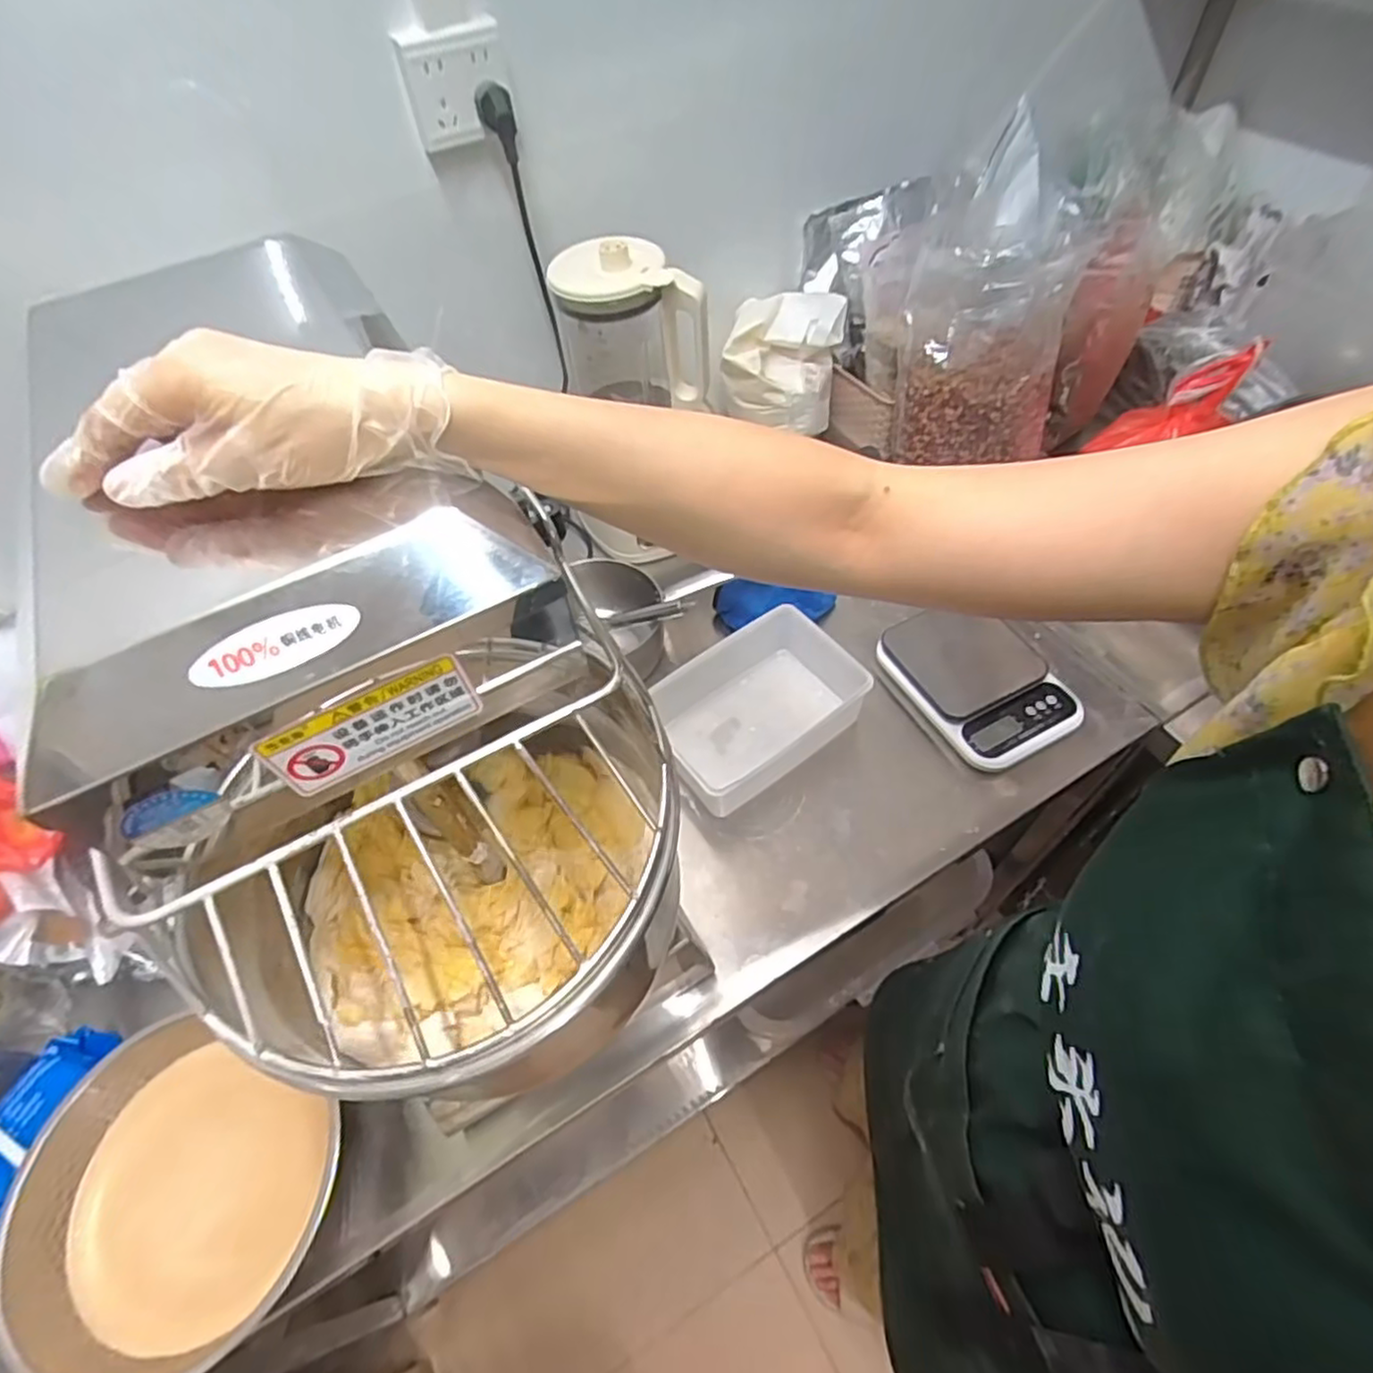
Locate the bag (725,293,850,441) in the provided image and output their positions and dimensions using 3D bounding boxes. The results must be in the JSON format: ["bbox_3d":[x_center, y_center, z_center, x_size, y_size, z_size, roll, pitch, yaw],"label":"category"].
[{"bbox_3d":[0.138,-0.457,0.986,0.154,0.140,0.158,6,56,9],"label":"bag"}]

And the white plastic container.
[{"bbox_3d":[0.074,0.026,0.768,0.212,0.076,0.162,-32,59,-17],"label":"white plastic container"}]

